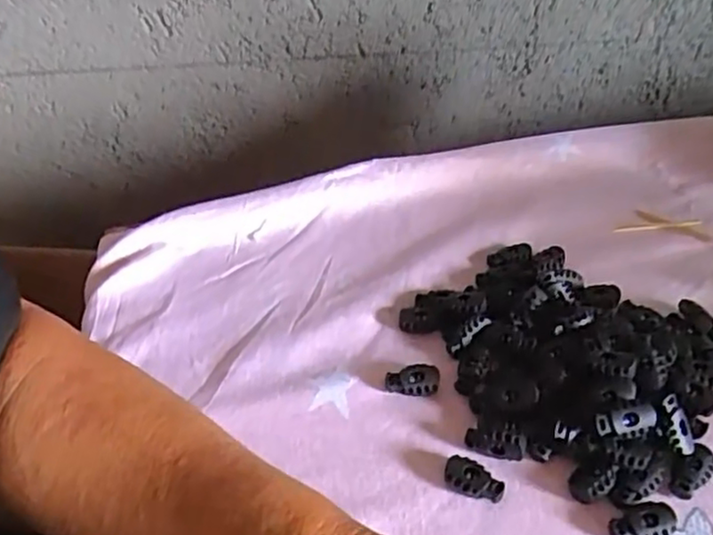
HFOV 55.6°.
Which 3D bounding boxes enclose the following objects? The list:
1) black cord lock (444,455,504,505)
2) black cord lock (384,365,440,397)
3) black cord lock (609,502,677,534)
[{"bbox_3d":[0.056,0.101,0.323,0.028,0.009,0.015,13,46,17],"label":"black cord lock"},{"bbox_3d":[0.030,0.060,0.363,0.029,0.007,0.017,3,44,7],"label":"black cord lock"},{"bbox_3d":[0.128,0.115,0.303,0.031,0.005,0.016,-9,44,-5],"label":"black cord lock"}]

